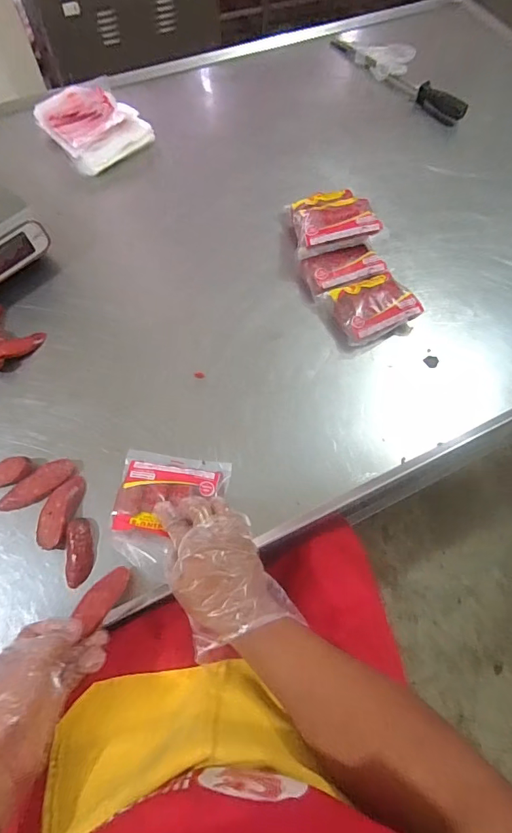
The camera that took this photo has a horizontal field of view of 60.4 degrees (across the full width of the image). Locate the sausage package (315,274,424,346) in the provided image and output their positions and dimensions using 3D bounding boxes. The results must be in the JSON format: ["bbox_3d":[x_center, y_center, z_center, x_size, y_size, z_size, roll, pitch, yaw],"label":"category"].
[{"bbox_3d":[0.193,-0.181,0.740,0.137,0.052,0.112,-19,68,-11],"label":"sausage package"}]

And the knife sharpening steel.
[{"bbox_3d":[0.328,-0.803,1.043,0.033,0.050,0.392,-38,72,-18],"label":"knife sharpening steel"}]

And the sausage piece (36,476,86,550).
[{"bbox_3d":[-0.263,0.127,0.591,0.042,0.016,0.098,6,65,0],"label":"sausage piece"}]

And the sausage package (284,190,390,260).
[{"bbox_3d":[0.137,-0.356,0.790,0.143,0.033,0.163,-14,55,8],"label":"sausage package"}]

